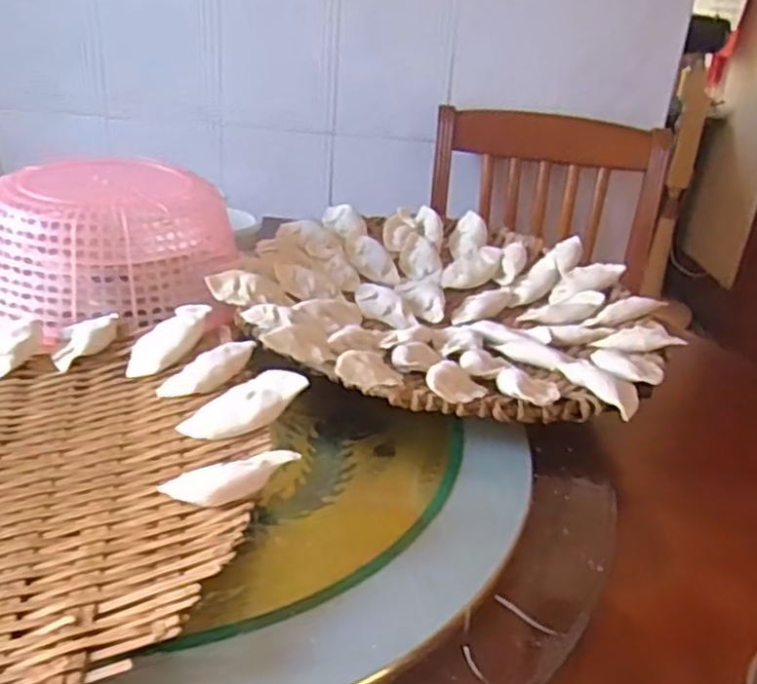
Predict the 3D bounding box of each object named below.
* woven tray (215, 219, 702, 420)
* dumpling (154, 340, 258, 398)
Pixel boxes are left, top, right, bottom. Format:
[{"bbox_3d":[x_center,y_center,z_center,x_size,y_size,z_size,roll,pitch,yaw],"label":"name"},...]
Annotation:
[{"bbox_3d":[0.055,-0.027,0.678,0.367,0.057,0.362,0,26,-12],"label":"woven tray"},{"bbox_3d":[-0.119,0.020,0.515,0.072,0.018,0.027,-29,35,-11],"label":"dumpling"}]

